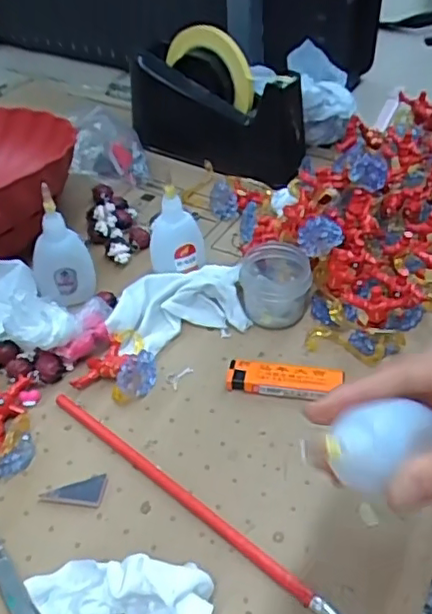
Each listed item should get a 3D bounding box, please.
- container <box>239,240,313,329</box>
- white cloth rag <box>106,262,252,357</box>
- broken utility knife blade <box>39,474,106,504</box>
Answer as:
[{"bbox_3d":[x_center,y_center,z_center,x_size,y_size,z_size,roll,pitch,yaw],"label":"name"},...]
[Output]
[{"bbox_3d":[0.047,-0.021,0.480,0.054,0.043,0.064,4,44,8],"label":"container"},{"bbox_3d":[-0.032,-0.005,0.478,0.103,0.029,0.072,-12,45,-11],"label":"white cloth rag"},{"bbox_3d":[-0.087,0.110,0.375,0.036,0.007,0.019,8,45,6],"label":"broken utility knife blade"}]

